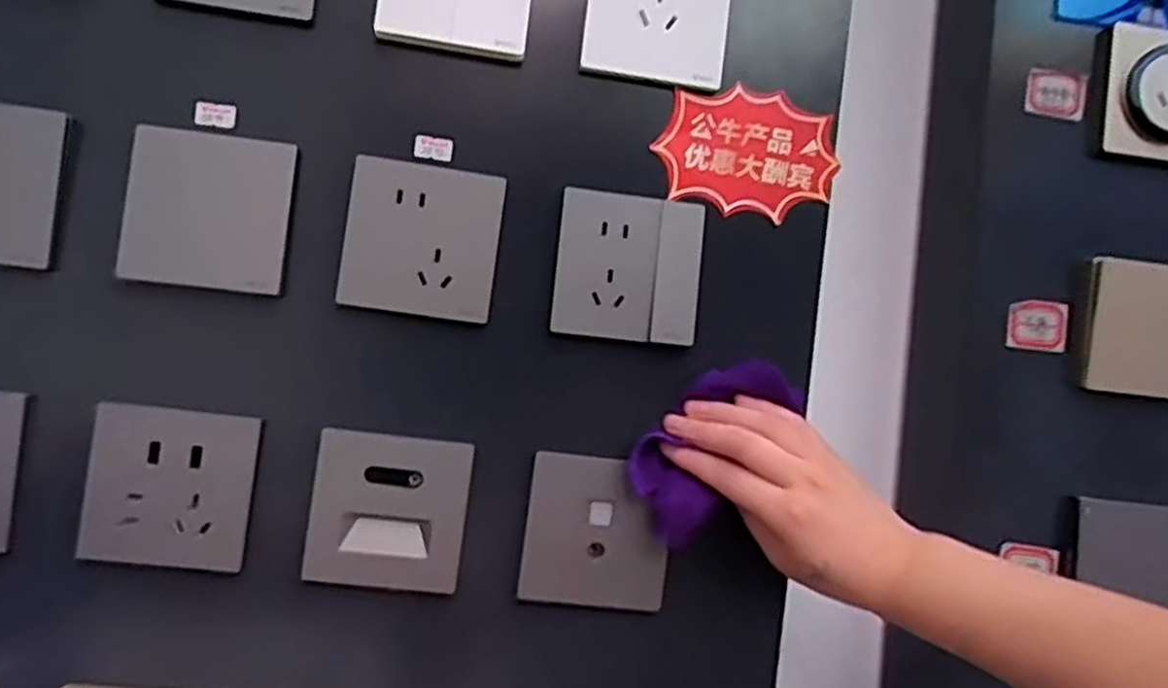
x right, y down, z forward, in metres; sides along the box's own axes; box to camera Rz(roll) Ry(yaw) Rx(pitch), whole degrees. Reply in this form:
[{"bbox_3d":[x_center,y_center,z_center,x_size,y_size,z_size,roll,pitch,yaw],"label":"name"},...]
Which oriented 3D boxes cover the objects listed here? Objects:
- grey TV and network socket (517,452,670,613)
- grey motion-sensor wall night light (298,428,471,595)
[{"bbox_3d":[0.008,0.110,0.455,0.082,0.085,0.009,7,-2,-4],"label":"grey TV and network socket"},{"bbox_3d":[-0.110,0.095,0.440,0.085,0.083,0.007,7,-2,-6],"label":"grey motion-sensor wall night light"}]

